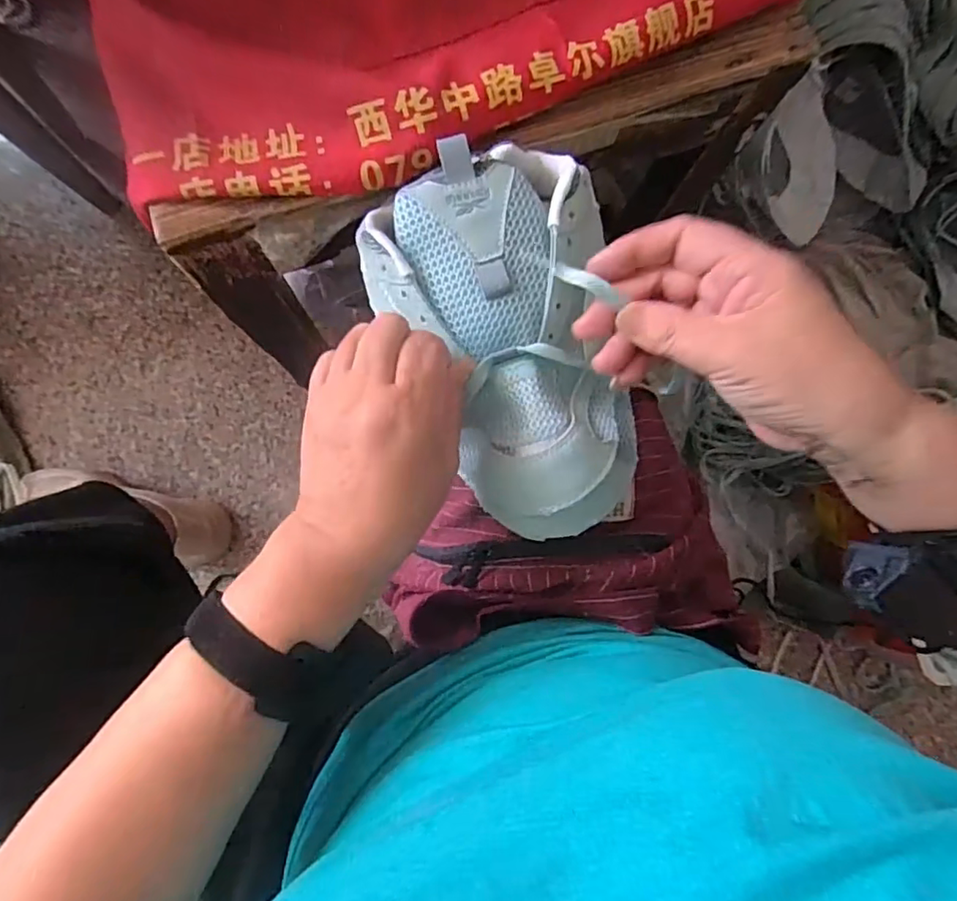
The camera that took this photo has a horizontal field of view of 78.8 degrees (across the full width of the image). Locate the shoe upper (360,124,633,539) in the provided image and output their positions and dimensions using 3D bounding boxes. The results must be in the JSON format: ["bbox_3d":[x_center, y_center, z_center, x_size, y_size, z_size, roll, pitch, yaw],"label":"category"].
[{"bbox_3d":[0.024,-0.060,0.322,0.129,0.066,0.214,-20,96,-6],"label":"shoe upper"}]

